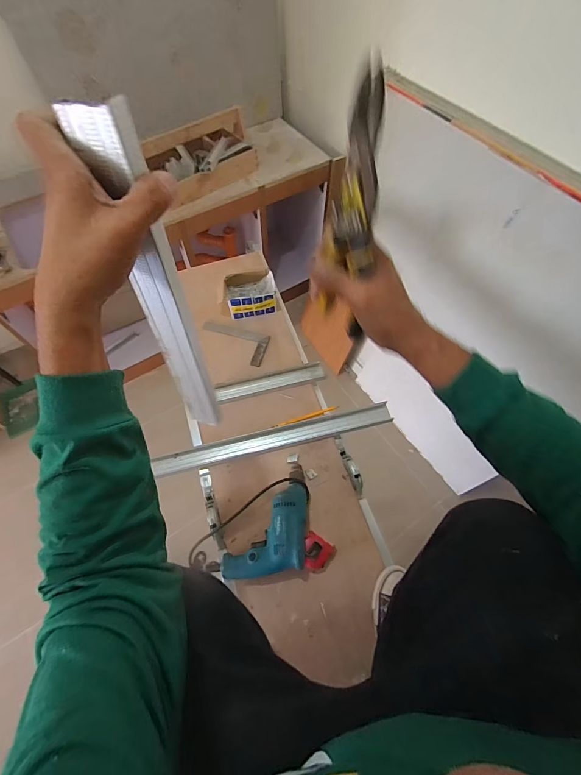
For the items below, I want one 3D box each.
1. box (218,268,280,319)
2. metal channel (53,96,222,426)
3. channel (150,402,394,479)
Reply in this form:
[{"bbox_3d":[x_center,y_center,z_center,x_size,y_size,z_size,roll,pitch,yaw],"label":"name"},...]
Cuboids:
[{"bbox_3d":[-0.121,-0.262,0.962,0.163,0.074,0.101,-10,62,-6],"label":"box"},{"bbox_3d":[-0.131,-0.076,0.381,0.057,0.383,0.029,12,53,9],"label":"metal channel"},{"bbox_3d":[-0.030,0.128,0.842,0.580,0.030,0.051,-13,62,-7],"label":"channel"}]

